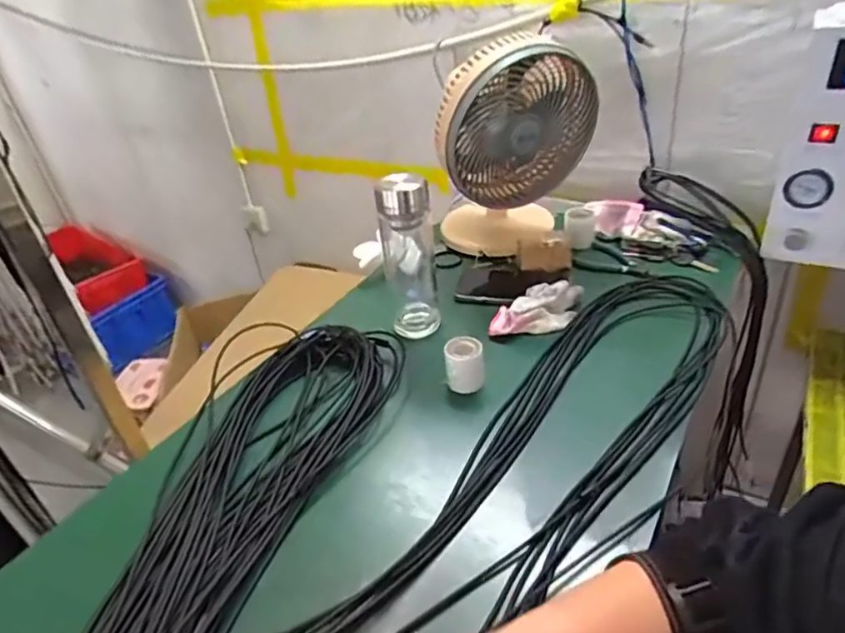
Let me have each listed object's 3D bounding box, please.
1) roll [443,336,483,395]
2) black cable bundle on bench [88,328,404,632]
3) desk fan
[{"bbox_3d":[0.050,0.058,0.690,0.043,0.055,0.043,-5,33,3],"label":"roll"},{"bbox_3d":[-0.206,0.242,0.477,0.151,0.037,0.749,5,35,18],"label":"black cable bundle on bench"},{"bbox_3d":[0.138,-0.248,0.878,0.228,0.307,0.150,-8,33,-1],"label":"desk fan"}]

